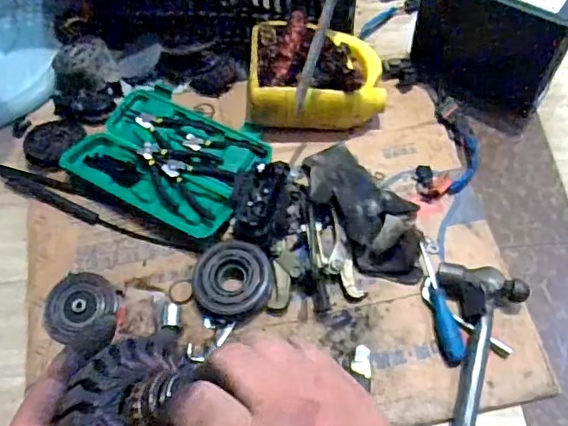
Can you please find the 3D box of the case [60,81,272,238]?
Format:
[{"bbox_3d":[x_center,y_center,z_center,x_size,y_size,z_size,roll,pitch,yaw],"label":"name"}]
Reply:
[{"bbox_3d":[-0.190,-0.096,0.944,0.307,0.034,0.225,26,64,17],"label":"case"}]

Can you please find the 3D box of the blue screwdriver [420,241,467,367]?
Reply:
[{"bbox_3d":[0.220,0.122,0.781,0.031,0.023,0.177,-5,59,1],"label":"blue screwdriver"}]

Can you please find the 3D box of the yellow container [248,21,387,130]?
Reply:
[{"bbox_3d":[0.057,-0.226,0.944,0.220,0.126,0.180,1,61,5],"label":"yellow container"}]

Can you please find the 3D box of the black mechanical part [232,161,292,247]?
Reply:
[{"bbox_3d":[-0.034,-0.015,0.834,0.085,0.054,0.127,-3,60,3],"label":"black mechanical part"}]

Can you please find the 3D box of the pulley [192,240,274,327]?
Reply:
[{"bbox_3d":[-0.074,0.101,0.813,0.111,0.050,0.111,-1,59,2],"label":"pulley"}]

